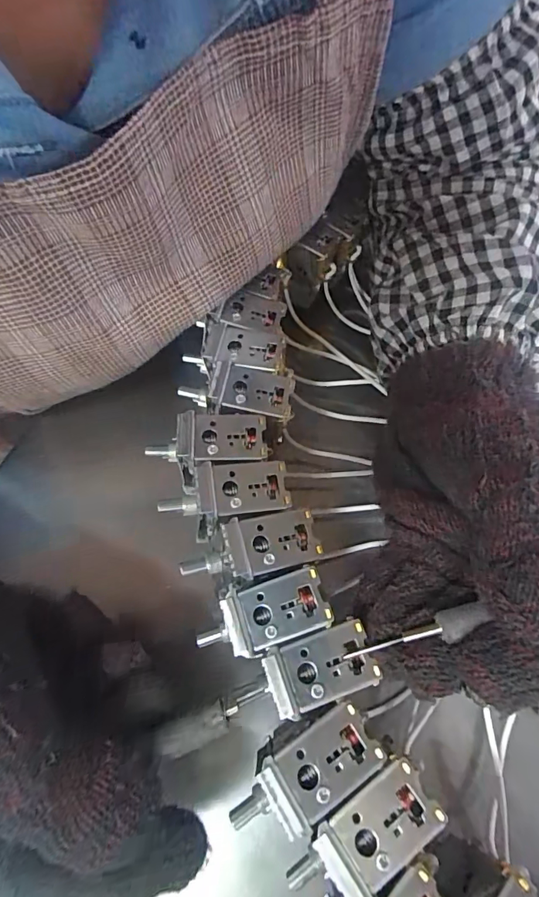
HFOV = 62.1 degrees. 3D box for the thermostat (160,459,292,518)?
[{"bbox_3d":[-0.019,0.018,0.186,0.052,0.018,0.022,-3,63,-5],"label":"thermostat"}]

